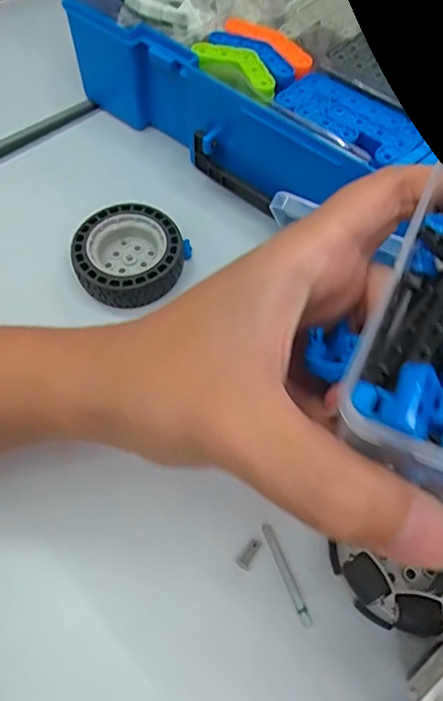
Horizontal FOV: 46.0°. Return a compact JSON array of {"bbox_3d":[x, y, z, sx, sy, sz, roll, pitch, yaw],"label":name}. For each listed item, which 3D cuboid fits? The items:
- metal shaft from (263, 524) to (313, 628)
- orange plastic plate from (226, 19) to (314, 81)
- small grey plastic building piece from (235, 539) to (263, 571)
[{"bbox_3d":[0.028,0.095,0.222,0.004,0.004,0.043,-18,63,-13],"label":"metal shaft"},{"bbox_3d":[0.028,-0.172,0.291,0.057,0.004,0.023,39,68,18],"label":"orange plastic plate"},{"bbox_3d":[0.012,0.087,0.225,0.006,0.004,0.014,33,66,15],"label":"small grey plastic building piece"}]

